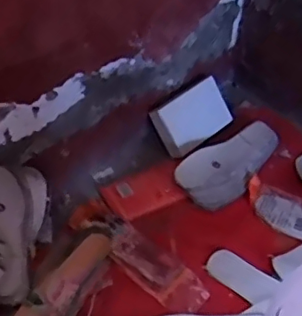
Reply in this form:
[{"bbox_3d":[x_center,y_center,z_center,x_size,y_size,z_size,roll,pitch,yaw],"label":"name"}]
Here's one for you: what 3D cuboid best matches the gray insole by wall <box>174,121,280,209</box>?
[{"bbox_3d":[0.161,0.013,1.107,0.234,0.024,0.107,-26,80,-31],"label":"gray insole by wall"}]

